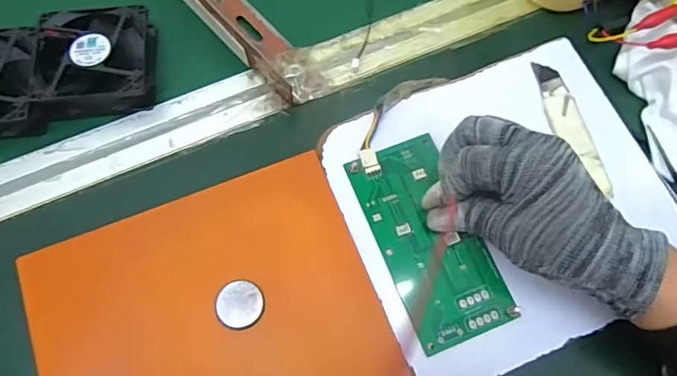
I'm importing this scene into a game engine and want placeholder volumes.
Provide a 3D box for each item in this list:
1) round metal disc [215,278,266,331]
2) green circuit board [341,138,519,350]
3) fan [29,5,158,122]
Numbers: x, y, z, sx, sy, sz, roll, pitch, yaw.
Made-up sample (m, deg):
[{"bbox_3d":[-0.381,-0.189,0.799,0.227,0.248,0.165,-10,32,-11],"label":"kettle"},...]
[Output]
[{"bbox_3d":[-0.060,0.071,0.308,0.028,0.004,0.029,0,69,-1],"label":"round metal disc"},{"bbox_3d":[0.058,0.031,0.330,0.064,0.007,0.134,-24,74,-8],"label":"green circuit board"},{"bbox_3d":[-0.179,-0.096,0.380,0.081,0.027,0.080,-4,69,-2],"label":"fan"}]

